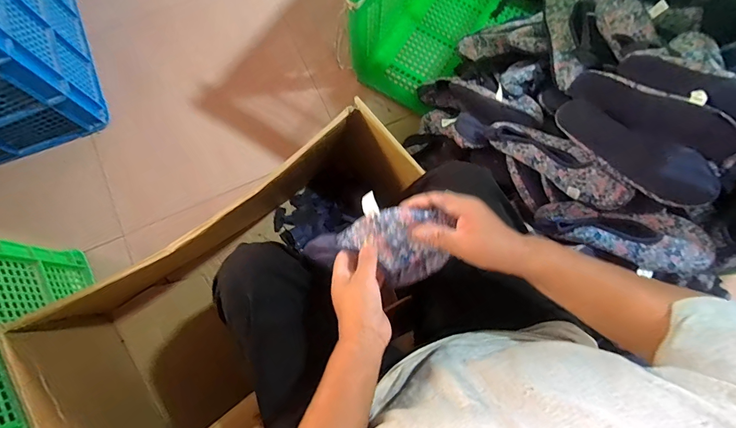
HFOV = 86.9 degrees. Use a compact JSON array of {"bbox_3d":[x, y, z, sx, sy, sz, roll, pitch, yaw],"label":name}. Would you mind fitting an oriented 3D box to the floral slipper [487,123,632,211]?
[{"bbox_3d":[0.344,-0.099,0.701,0.262,0.048,0.080,37,79,23],"label":"floral slipper"}]

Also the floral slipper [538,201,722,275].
[{"bbox_3d":[0.437,0.027,0.674,0.266,0.050,0.102,15,76,23],"label":"floral slipper"}]

